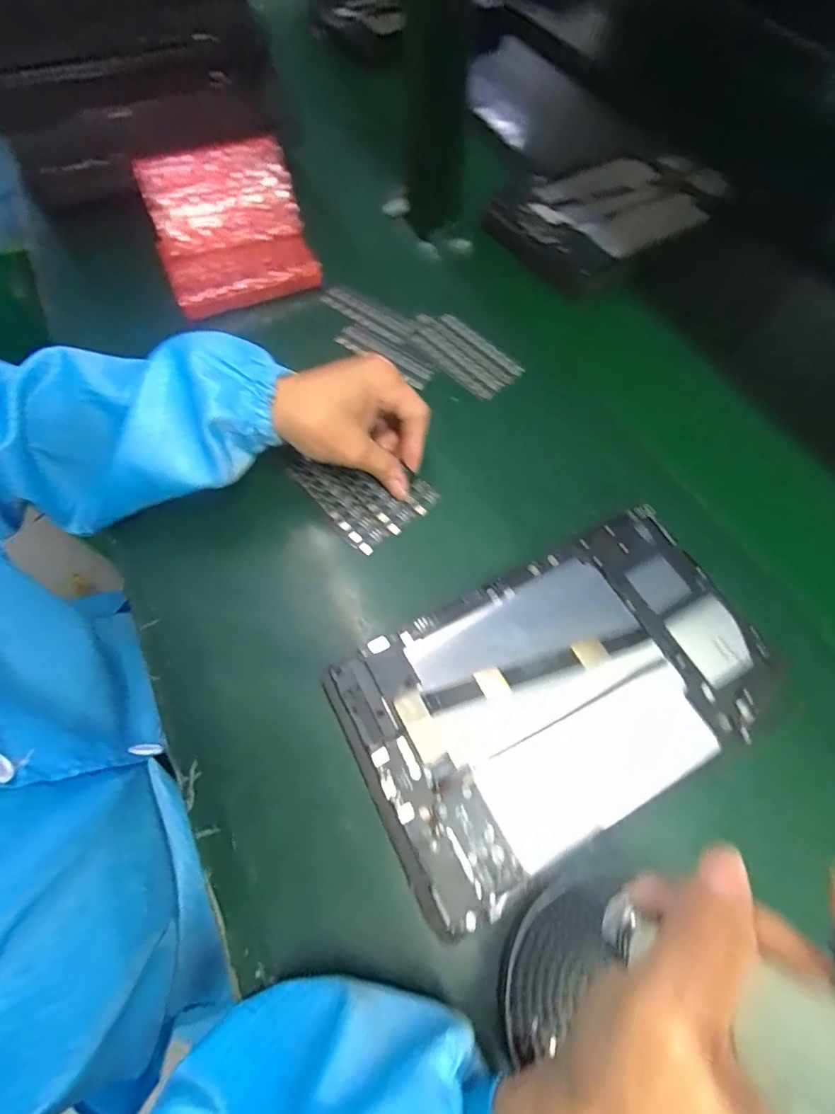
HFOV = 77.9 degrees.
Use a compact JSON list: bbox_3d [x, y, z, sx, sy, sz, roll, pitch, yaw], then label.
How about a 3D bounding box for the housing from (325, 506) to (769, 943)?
[{"bbox_3d":[0.083,0.075,0.305,0.241,0.017,0.145,-28,65,-12],"label":"housing"}]

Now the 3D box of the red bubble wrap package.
[{"bbox_3d":[-0.169,-0.298,0.466,0.128,0.023,0.134,-20,94,-13],"label":"red bubble wrap package"}]

